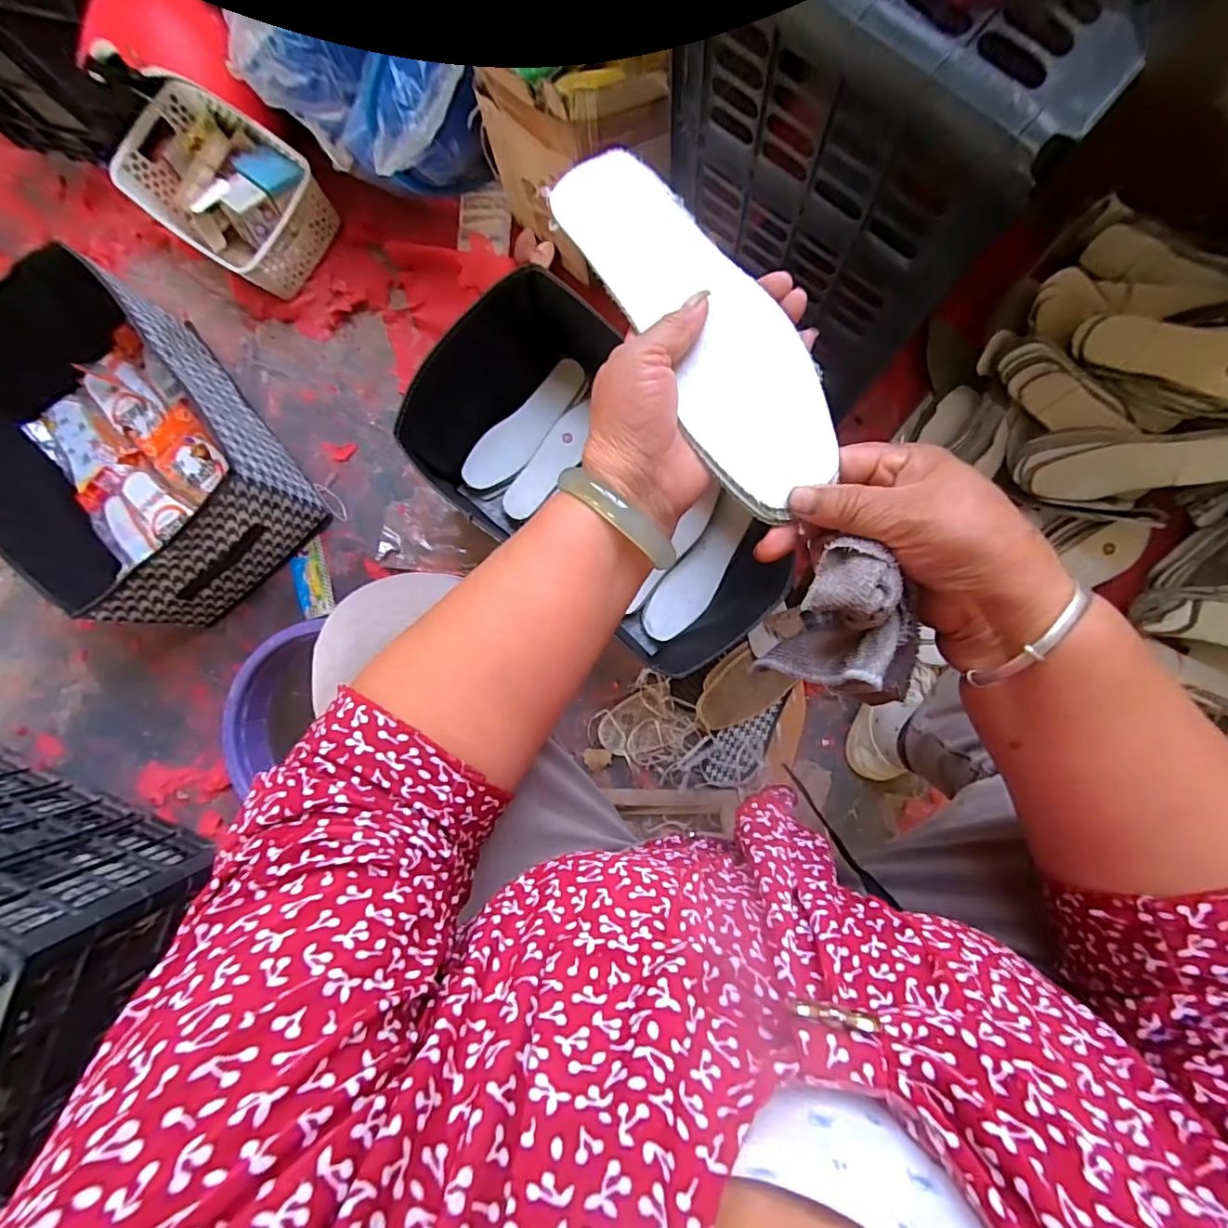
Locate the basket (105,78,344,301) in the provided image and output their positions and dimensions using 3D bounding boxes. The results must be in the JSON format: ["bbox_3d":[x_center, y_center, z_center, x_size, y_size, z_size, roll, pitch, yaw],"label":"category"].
[{"bbox_3d":[-0.592,-0.647,0.792,0.301,0.093,0.197,38,90,3],"label":"basket"}]

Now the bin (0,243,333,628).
[{"bbox_3d":[-0.684,-0.231,0.726,0.314,0.163,0.447,-40,87,1],"label":"bin"}]

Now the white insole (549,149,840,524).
[{"bbox_3d":[0.042,-0.158,0.274,0.067,0.013,0.223,-30,82,1],"label":"white insole"}]

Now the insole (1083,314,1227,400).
[{"bbox_3d":[0.706,-0.302,0.609,0.251,0.073,0.022,25,58,12],"label":"insole"}]

